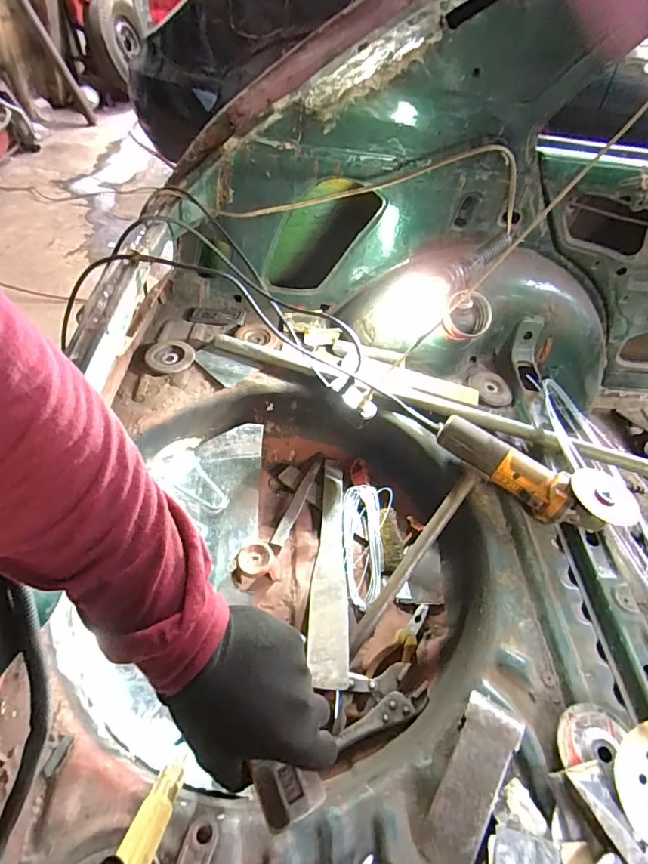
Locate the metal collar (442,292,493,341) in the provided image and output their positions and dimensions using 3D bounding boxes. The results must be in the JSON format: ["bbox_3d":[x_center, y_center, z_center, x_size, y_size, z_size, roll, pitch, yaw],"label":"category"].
[{"bbox_3d":[0.246,-0.197,0.801,0.073,0.084,0.033,18,8,21],"label":"metal collar"}]

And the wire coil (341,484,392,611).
[{"bbox_3d":[0.066,0.189,0.793,0.081,0.024,0.217,9,50,3],"label":"wire coil"}]

